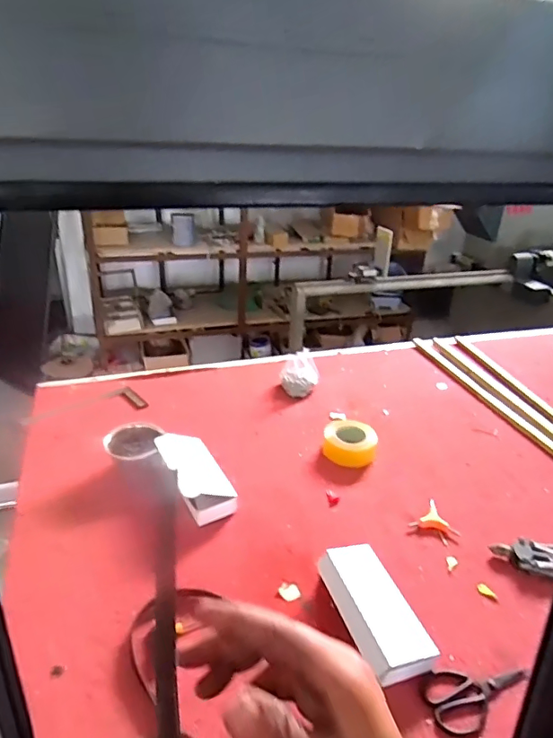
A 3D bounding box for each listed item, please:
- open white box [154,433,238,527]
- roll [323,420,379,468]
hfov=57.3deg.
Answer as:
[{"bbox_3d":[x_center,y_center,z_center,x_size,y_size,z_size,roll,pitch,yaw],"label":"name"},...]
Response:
[{"bbox_3d":[-0.177,0.229,1.100,0.116,0.073,0.225,-11,32,-26],"label":"open white box"},{"bbox_3d":[0.182,0.178,1.250,0.137,0.068,0.119,10,29,11],"label":"roll"}]

